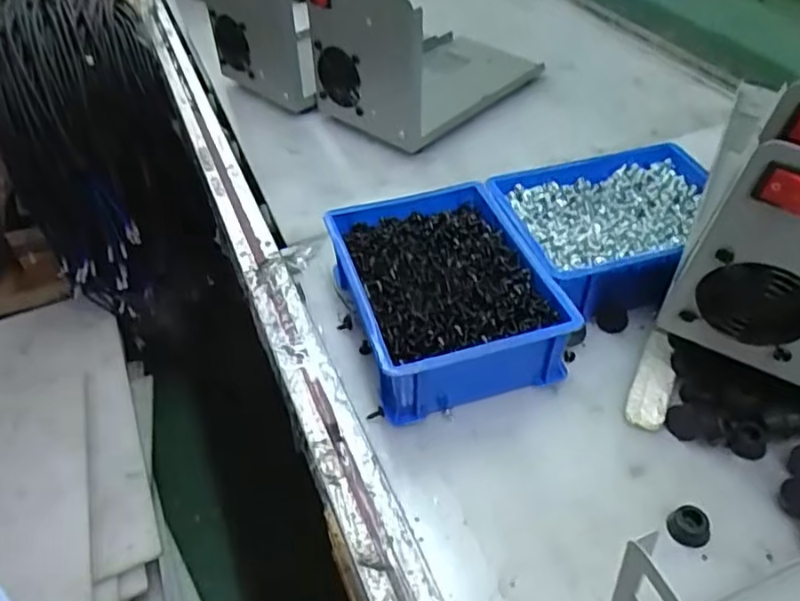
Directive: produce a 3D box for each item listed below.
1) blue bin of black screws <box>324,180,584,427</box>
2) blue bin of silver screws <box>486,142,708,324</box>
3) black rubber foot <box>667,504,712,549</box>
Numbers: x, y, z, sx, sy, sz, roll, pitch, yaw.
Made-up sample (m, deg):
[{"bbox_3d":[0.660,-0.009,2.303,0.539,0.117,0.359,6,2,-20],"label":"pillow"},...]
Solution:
[{"bbox_3d":[0.032,-0.005,0.521,0.142,0.068,0.191,-13,43,-12],"label":"blue bin of black screws"},{"bbox_3d":[0.192,-0.060,0.568,0.194,0.061,0.161,-12,43,-11],"label":"blue bin of silver screws"},{"bbox_3d":[0.179,0.140,0.397,0.024,0.014,0.021,30,51,30],"label":"black rubber foot"}]

